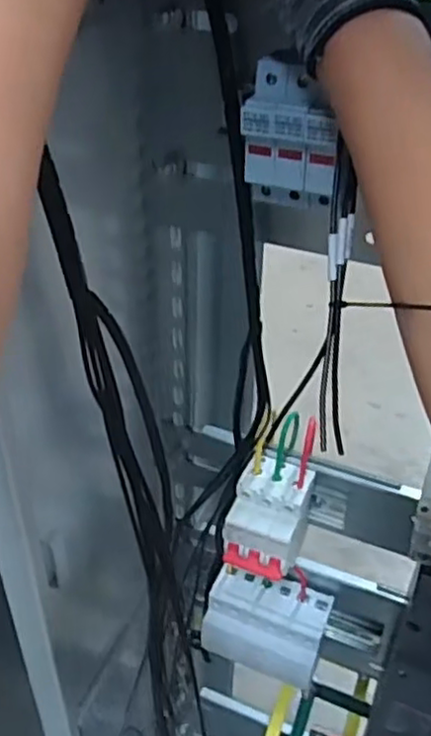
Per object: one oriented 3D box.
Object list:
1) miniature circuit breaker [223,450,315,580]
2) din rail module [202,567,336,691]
[{"bbox_3d":[0.045,0.121,0.554,0.061,0.068,0.073,12,38,14],"label":"miniature circuit breaker"},{"bbox_3d":[0.048,0.240,0.640,0.110,0.056,0.070,12,38,15],"label":"din rail module"}]

